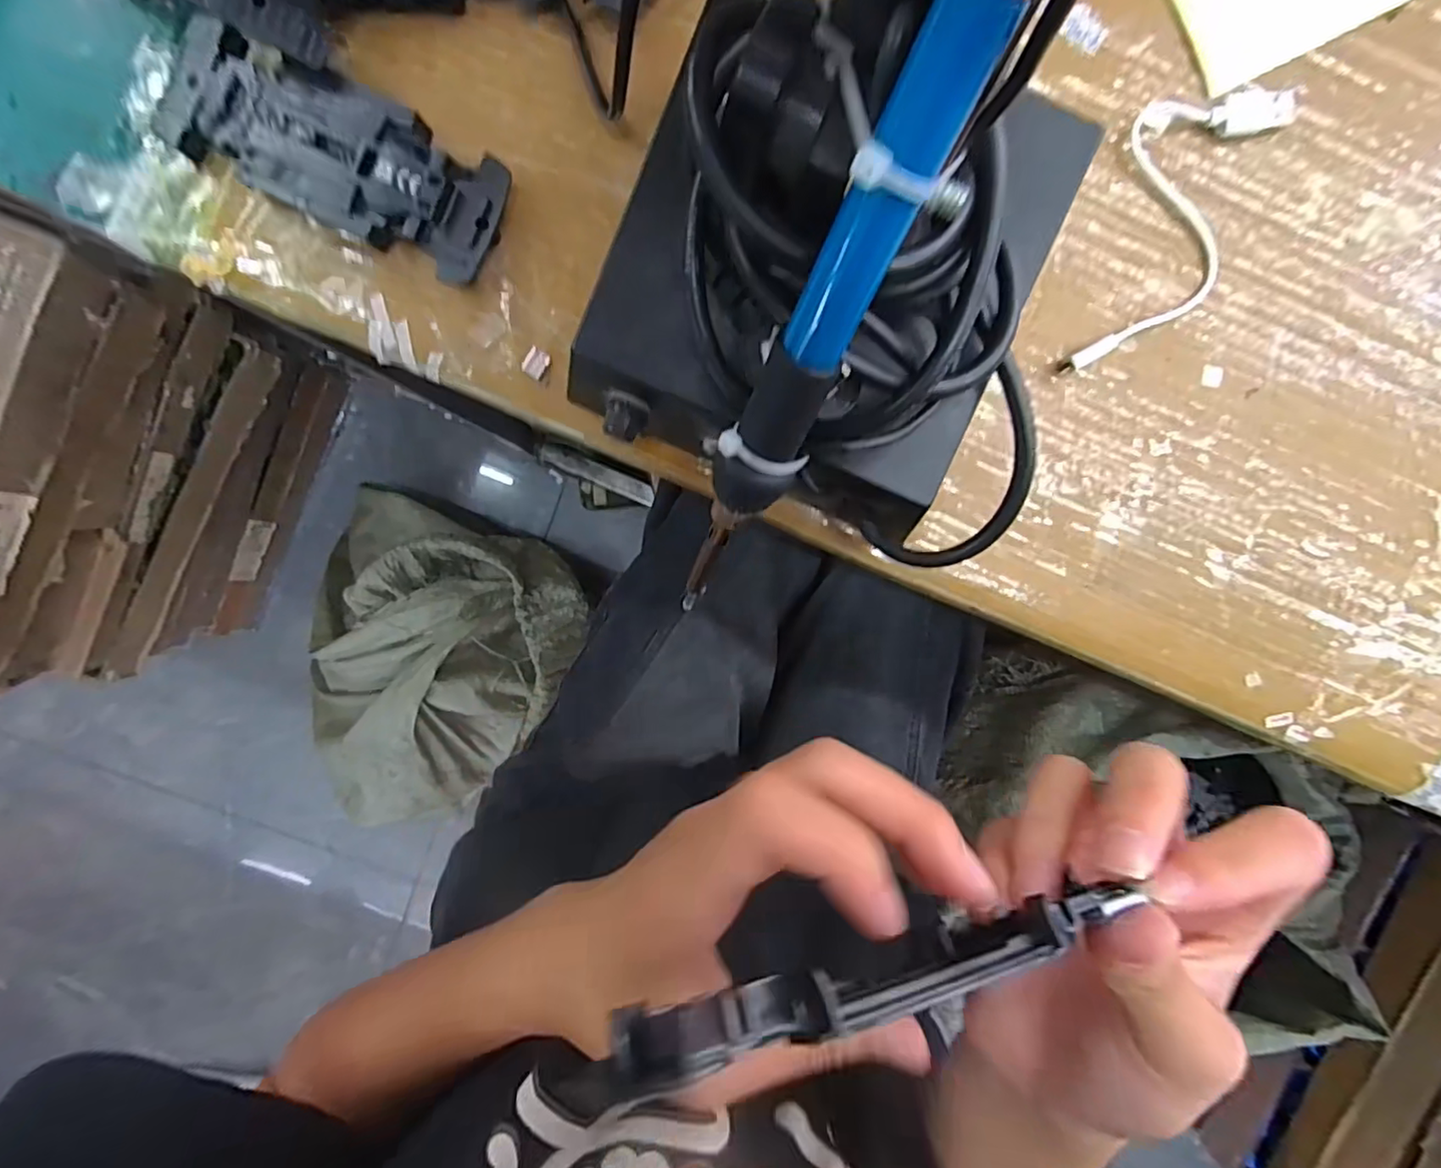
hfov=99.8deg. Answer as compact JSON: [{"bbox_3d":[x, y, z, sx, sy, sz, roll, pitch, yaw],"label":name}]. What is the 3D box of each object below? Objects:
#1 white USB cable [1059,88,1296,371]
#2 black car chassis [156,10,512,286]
[{"bbox_3d":[0.168,-0.134,0.227,0.051,0.010,0.125,24,93,-2],"label":"white USB cable"},{"bbox_3d":[-0.140,-0.156,0.221,0.124,0.017,0.046,25,93,-2],"label":"black car chassis"}]

